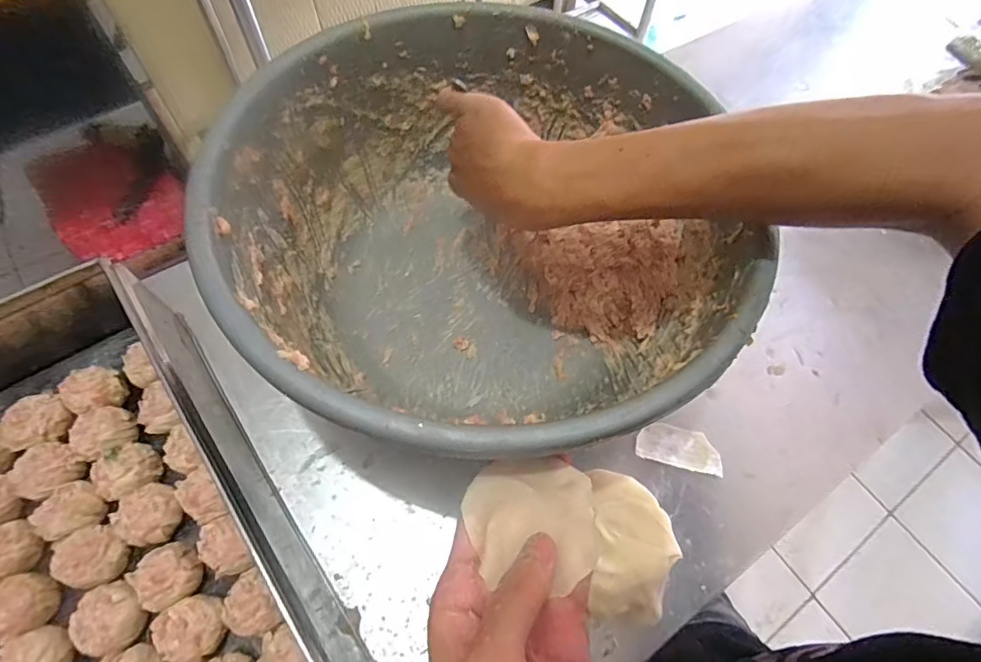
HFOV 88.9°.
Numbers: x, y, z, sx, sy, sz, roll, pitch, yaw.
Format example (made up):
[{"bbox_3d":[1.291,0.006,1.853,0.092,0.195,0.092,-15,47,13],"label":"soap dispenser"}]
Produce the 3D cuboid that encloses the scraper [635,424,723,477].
[{"bbox_3d":[0.161,0.099,0.425,0.071,0.004,0.033,14,62,4],"label":"scraper"}]

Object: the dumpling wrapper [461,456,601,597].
[{"bbox_3d":[0.021,0.097,0.259,0.066,0.012,0.062,-3,63,-5],"label":"dumpling wrapper"}]

